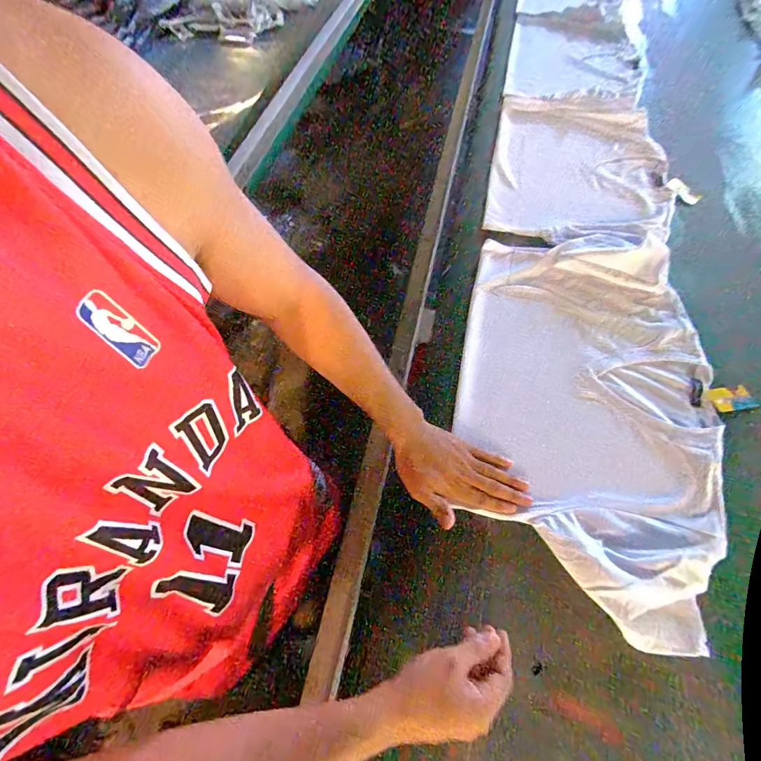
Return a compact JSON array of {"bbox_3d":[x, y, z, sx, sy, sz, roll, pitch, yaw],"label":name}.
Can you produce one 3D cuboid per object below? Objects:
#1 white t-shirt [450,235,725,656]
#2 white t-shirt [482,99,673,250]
[{"bbox_3d":[0.307,0.022,0.623,0.355,0.054,0.619,10,60,10],"label":"white t-shirt"},{"bbox_3d":[0.455,-0.492,0.923,0.383,0.041,0.566,8,59,14],"label":"white t-shirt"}]

